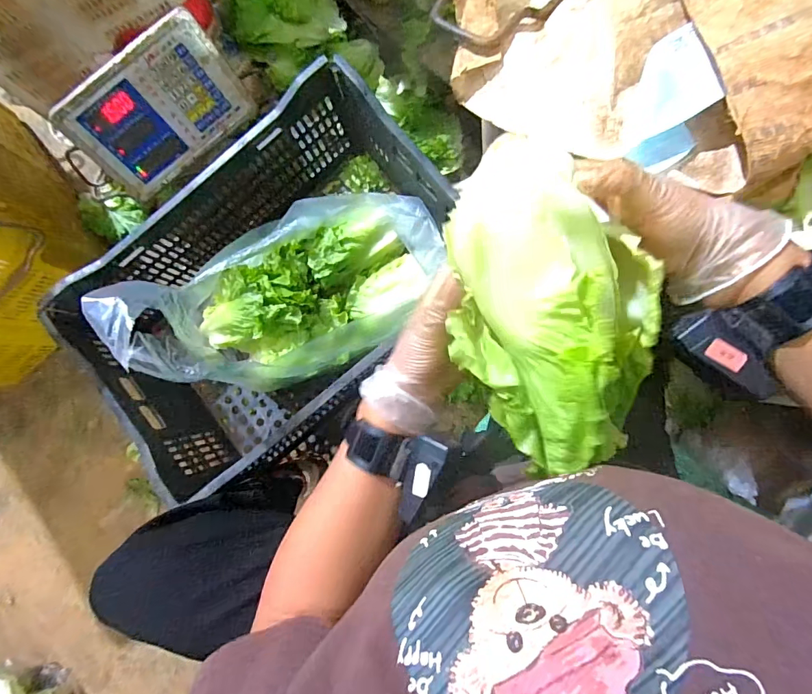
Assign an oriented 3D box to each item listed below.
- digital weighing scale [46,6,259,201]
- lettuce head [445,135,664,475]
[{"bbox_3d":[-0.370,-0.358,0.632,0.238,0.151,0.065,-39,46,2],"label":"digital weighing scale"},{"bbox_3d":[0.100,-0.017,0.278,0.130,0.106,0.189,-6,84,7],"label":"lettuce head"}]

